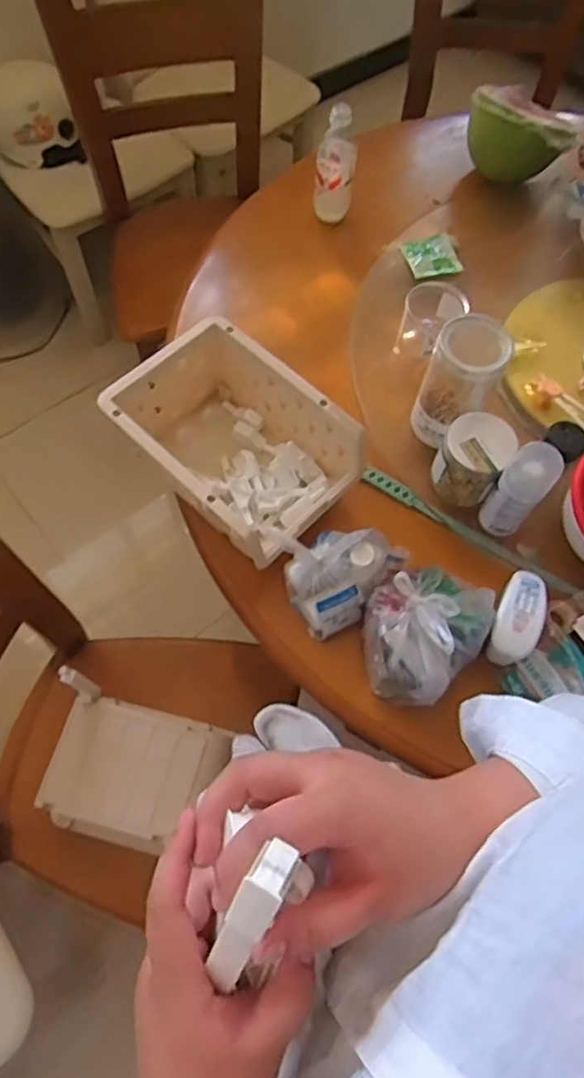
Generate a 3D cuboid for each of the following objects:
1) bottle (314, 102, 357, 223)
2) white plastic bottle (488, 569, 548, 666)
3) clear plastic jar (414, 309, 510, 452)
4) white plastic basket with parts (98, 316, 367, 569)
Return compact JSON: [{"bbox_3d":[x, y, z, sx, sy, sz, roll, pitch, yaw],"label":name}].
[{"bbox_3d":[0.067,-0.565,0.990,0.062,0.161,0.055,4,65,-1],"label":"bottle"},{"bbox_3d":[0.257,0.088,0.728,0.053,0.035,0.107,21,66,7],"label":"white plastic bottle"},{"bbox_3d":[0.202,-0.186,0.786,0.081,0.173,0.095,23,66,8],"label":"clear plastic jar"},{"bbox_3d":[-0.072,-0.112,0.805,0.275,0.139,0.193,39,69,14],"label":"white plastic basket with parts"}]

